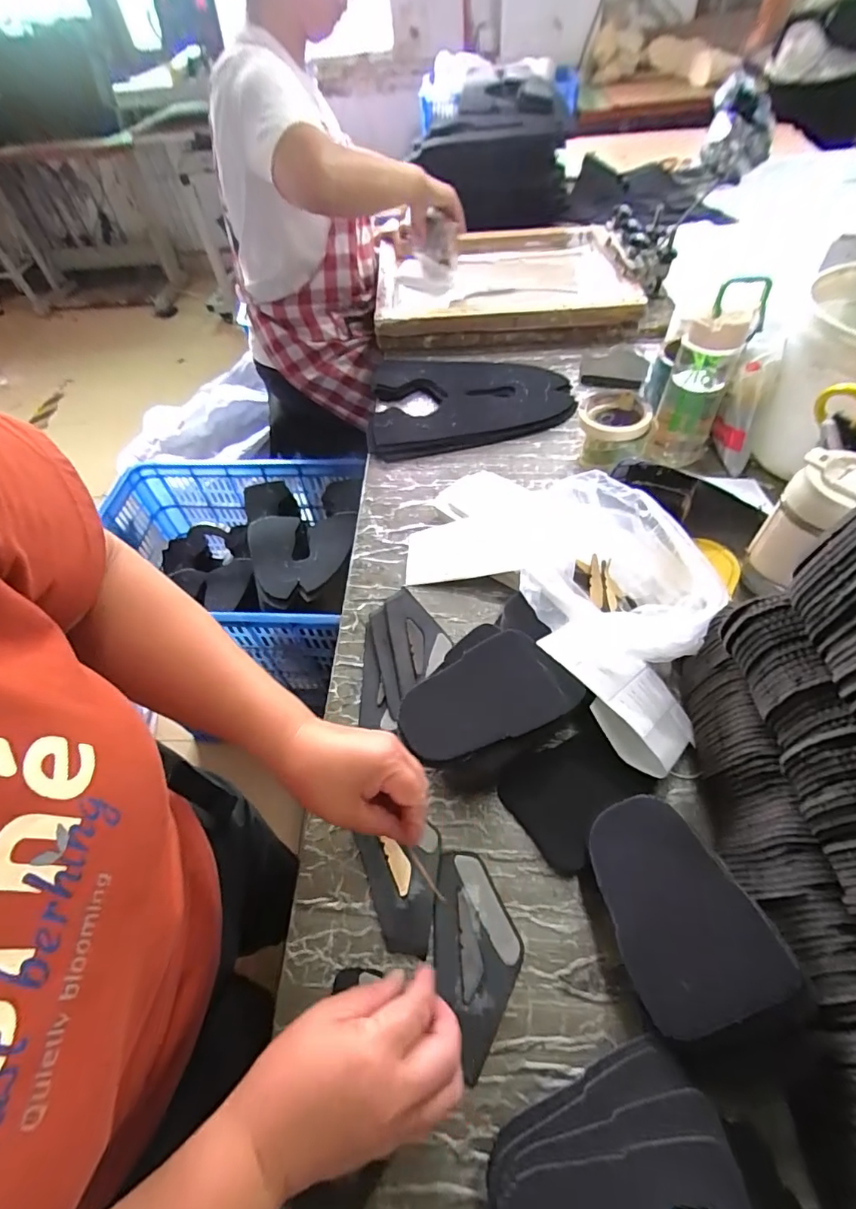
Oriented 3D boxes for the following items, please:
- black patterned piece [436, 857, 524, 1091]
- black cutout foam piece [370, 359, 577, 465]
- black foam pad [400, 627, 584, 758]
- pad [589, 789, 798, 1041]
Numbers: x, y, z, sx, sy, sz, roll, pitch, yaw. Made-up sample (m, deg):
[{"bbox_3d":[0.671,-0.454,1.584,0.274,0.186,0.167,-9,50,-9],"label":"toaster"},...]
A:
[{"bbox_3d":[0.038,0.270,0.390,0.065,0.007,0.136,-1,54,4],"label":"black patterned piece"},{"bbox_3d":[0.066,-0.339,0.826,0.321,0.024,0.237,-8,54,-1],"label":"black cutout foam piece"},{"bbox_3d":[0.053,0.083,0.446,0.152,0.014,0.090,-27,58,-16],"label":"black foam pad"},{"bbox_3d":[0.174,0.211,0.360,0.092,0.006,0.138,-29,44,9],"label":"pad"}]

